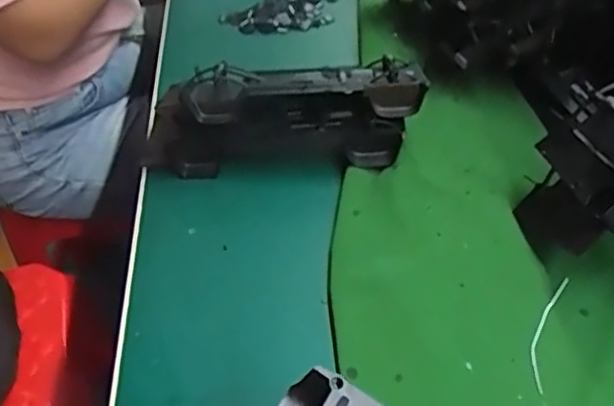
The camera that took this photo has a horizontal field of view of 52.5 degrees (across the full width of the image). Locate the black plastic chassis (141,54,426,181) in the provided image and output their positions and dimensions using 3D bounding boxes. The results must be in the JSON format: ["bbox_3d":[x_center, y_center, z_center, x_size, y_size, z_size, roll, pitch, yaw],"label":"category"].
[{"bbox_3d":[-0.017,-0.067,0.464,0.202,0.052,0.079,-4,46,1],"label":"black plastic chassis"}]

